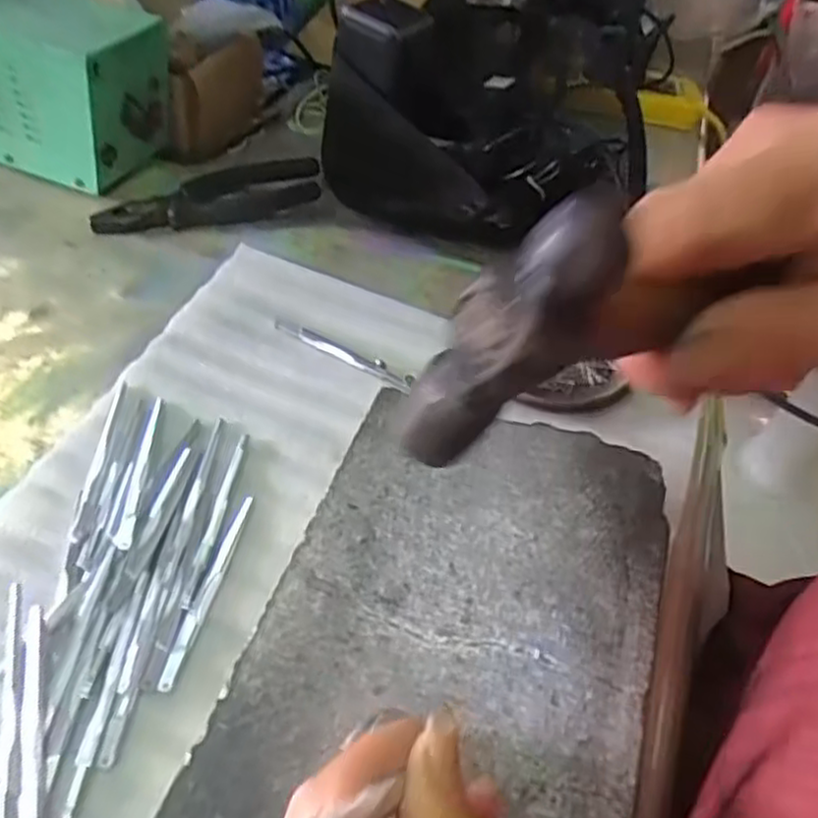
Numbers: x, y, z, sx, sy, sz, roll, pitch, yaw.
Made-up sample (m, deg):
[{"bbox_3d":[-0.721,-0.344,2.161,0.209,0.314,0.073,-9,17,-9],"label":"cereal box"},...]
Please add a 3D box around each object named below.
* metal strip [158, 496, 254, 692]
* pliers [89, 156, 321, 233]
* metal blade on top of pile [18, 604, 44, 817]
[{"bbox_3d":[-0.094,0.083,0.348,0.007,0.004,0.100,13,48,6],"label":"metal strip"},{"bbox_3d":[-0.141,-0.153,0.539,0.167,0.020,0.043,-22,54,-24],"label":"pliers"},{"bbox_3d":[-0.150,0.129,0.291,0.009,0.004,0.102,-5,54,-20],"label":"metal blade on top of pile"}]

